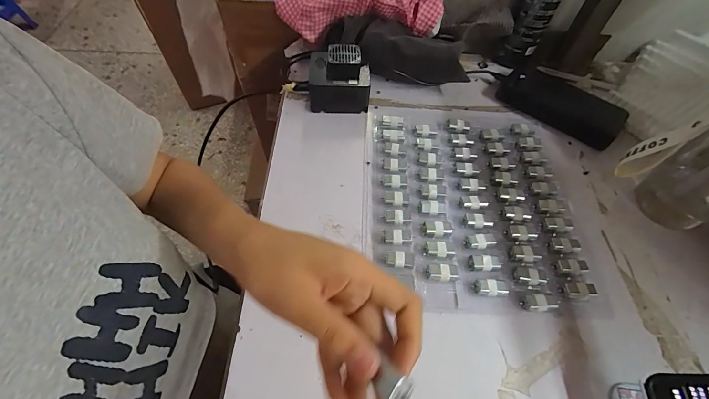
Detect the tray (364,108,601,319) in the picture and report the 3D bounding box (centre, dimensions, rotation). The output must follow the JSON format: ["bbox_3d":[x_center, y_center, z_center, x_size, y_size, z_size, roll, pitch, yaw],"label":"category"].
[{"bbox_3d":[0.123,-0.006,0.367,0.216,0.012,0.256,3,57,0],"label":"tray"}]

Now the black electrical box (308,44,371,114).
[{"bbox_3d":[-0.021,-0.159,0.436,0.077,0.061,0.065,0,57,-3],"label":"black electrical box"}]

